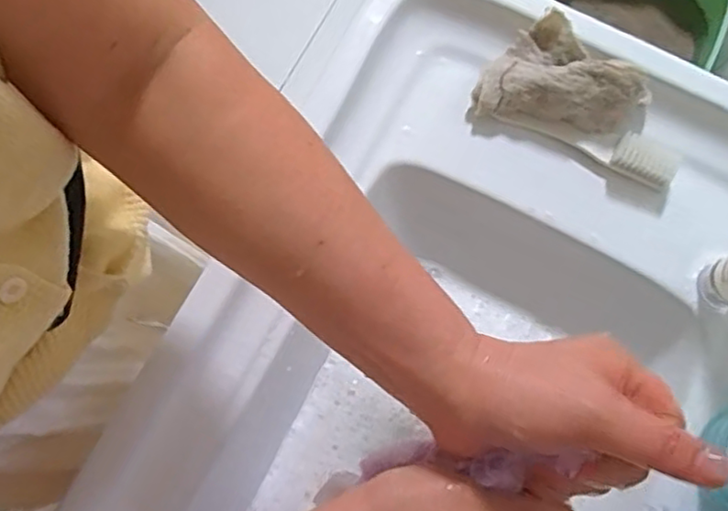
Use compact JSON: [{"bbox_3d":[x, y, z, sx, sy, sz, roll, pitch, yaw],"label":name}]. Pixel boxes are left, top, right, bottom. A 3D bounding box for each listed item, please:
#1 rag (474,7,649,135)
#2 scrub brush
[{"bbox_3d":[0.156,-0.142,0.495,0.127,0.042,0.080,13,78,2],"label":"rag"},{"bbox_3d":[0.175,-0.084,0.500,0.147,0.024,0.032,15,78,3],"label":"scrub brush"}]

